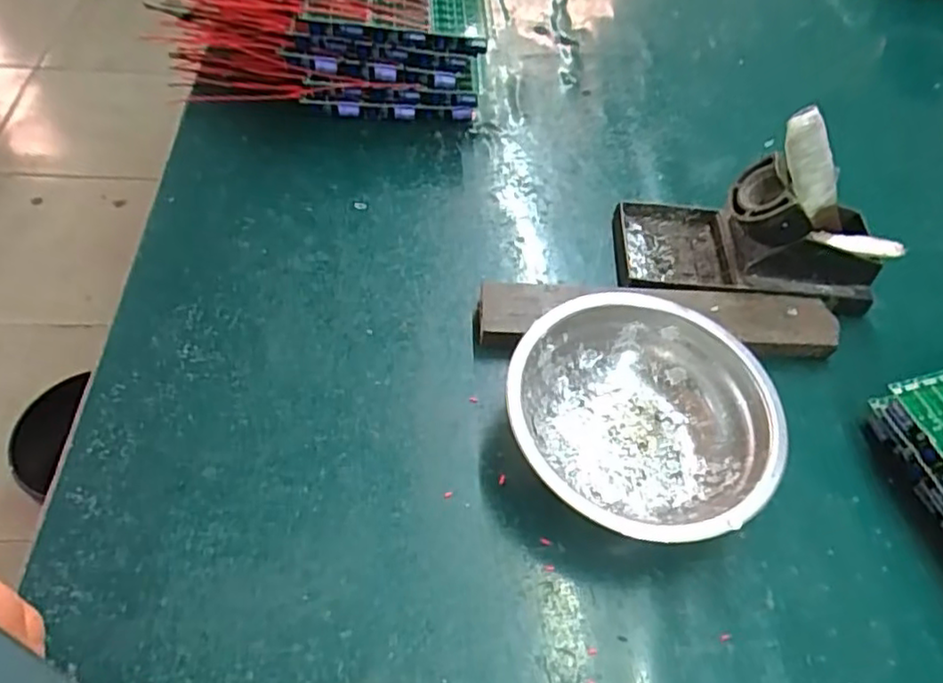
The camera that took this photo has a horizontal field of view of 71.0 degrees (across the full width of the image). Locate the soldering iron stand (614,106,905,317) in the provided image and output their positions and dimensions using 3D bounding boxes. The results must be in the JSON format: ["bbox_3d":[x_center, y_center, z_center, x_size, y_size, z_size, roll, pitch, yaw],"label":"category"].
[{"bbox_3d":[0.169,-0.074,0.387,0.150,0.084,0.074,4,53,-2],"label":"soldering iron stand"}]

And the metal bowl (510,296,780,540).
[{"bbox_3d":[0.080,0.038,0.325,0.123,0.042,0.126,2,53,-3],"label":"metal bowl"}]

